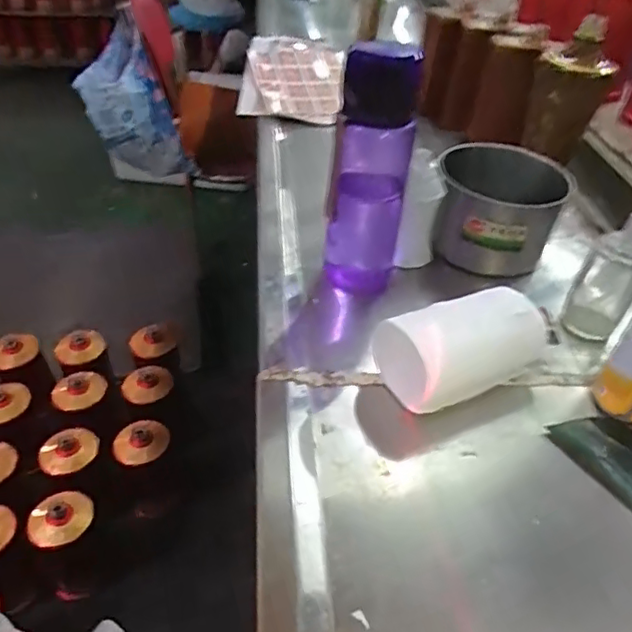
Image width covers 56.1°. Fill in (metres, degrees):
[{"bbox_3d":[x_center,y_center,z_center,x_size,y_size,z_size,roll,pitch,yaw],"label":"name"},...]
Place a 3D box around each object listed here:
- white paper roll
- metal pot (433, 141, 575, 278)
[{"bbox_3d":[0.123,0.022,0.498,0.130,0.063,0.068,-18,45,-23],"label":"white paper roll"},{"bbox_3d":[0.198,-0.118,0.654,0.132,0.087,0.125,4,40,1],"label":"metal pot"}]

